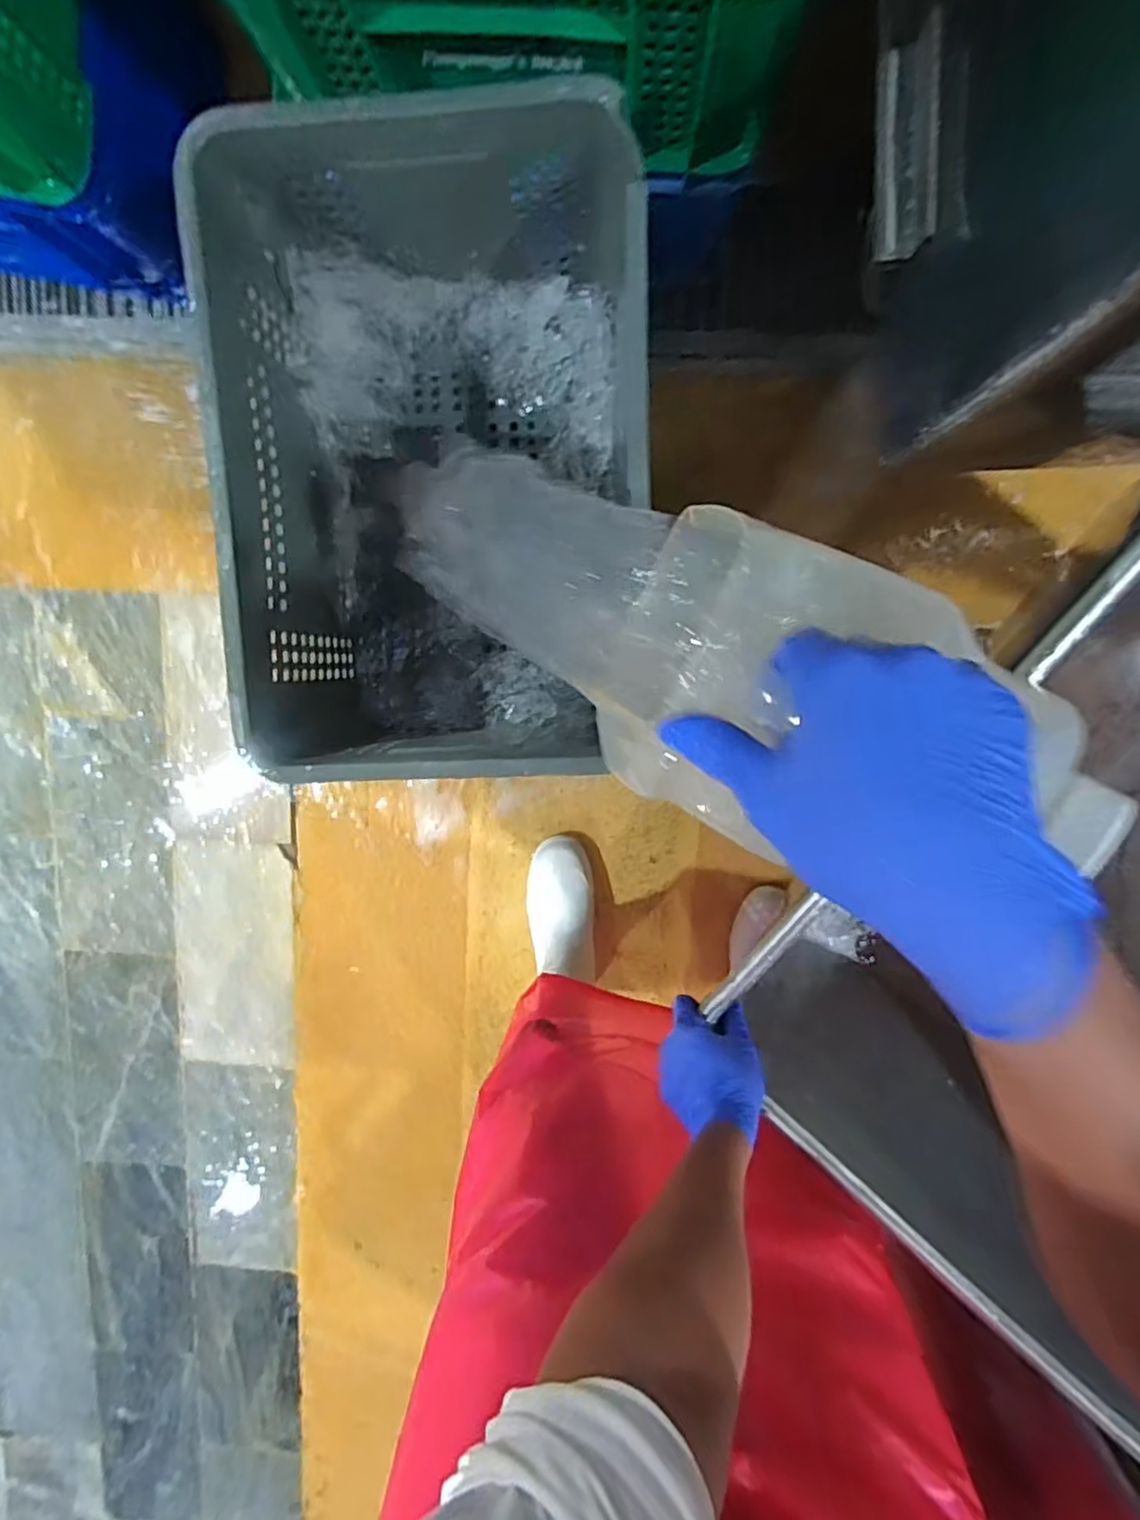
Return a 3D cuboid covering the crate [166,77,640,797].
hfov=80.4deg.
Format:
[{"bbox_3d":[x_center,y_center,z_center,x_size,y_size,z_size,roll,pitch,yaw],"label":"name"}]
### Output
[{"bbox_3d":[-0.106,-0.270,0.650,0.349,0.258,0.529,-4,99,3],"label":"crate"}]

